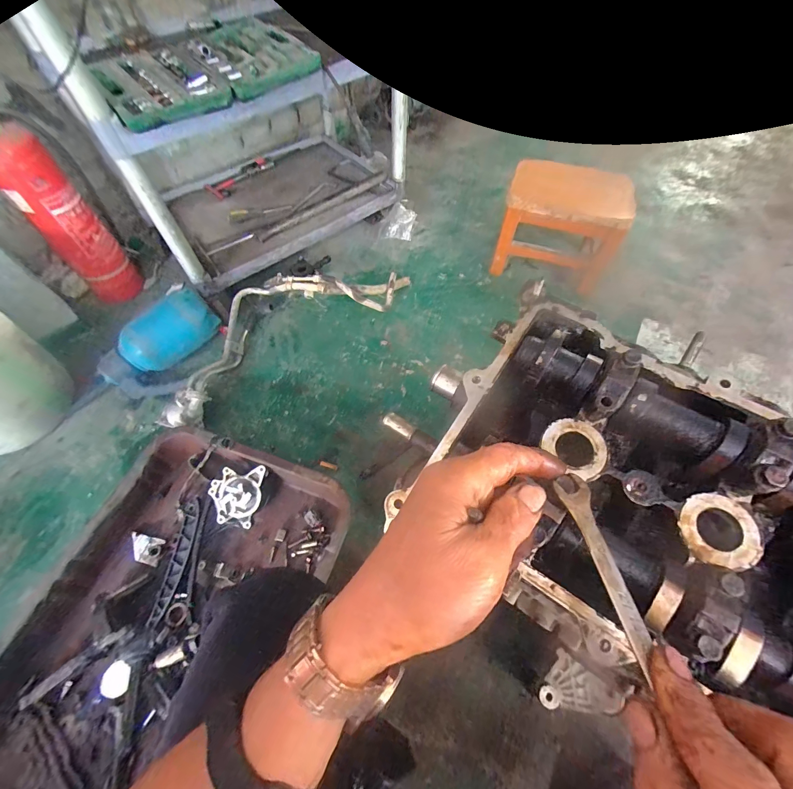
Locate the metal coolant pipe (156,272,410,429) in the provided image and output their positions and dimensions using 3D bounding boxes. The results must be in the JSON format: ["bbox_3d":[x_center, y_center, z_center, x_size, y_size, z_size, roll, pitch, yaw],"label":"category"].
[{"bbox_3d":[-0.303,-0.180,0.914,0.694,0.117,0.266,-37,66,-20],"label":"metal coolant pipe"}]

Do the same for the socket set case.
[{"bbox_3d":[-0.417,-0.692,0.723,0.385,0.041,0.400,-32,64,-17],"label":"socket set case"}]

